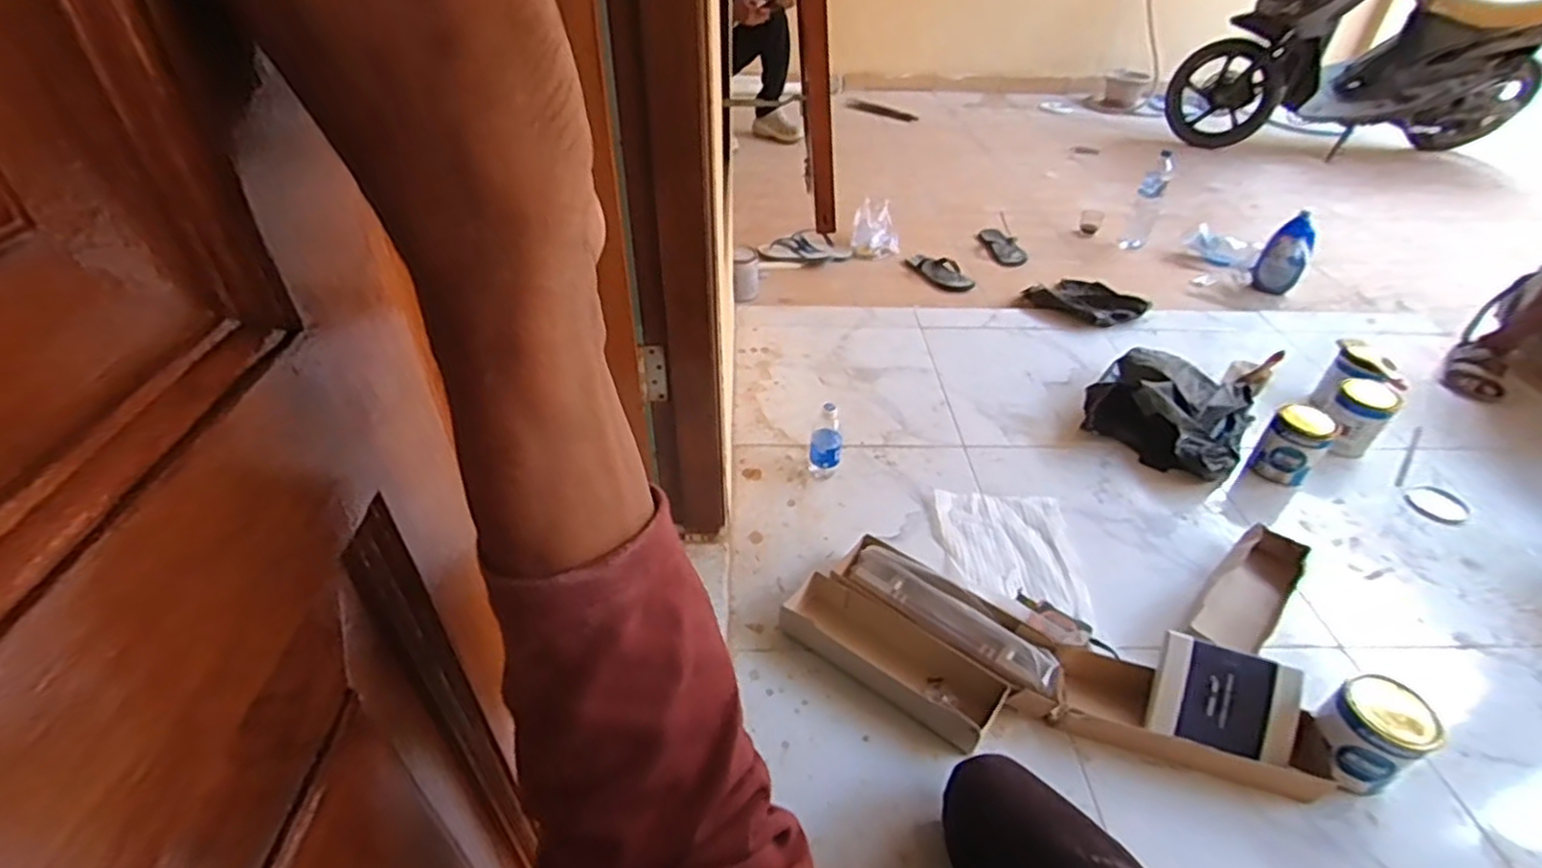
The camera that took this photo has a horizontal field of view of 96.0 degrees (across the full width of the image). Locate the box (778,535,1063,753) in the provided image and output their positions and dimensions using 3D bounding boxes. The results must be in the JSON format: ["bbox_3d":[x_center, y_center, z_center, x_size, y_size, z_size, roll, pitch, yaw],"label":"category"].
[{"bbox_3d":[0.240,0.321,1.090,0.385,0.059,0.227,25,45,27],"label":"box"}]

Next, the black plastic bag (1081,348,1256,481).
[{"bbox_3d":[0.901,-0.065,1.548,0.304,0.129,0.382,28,47,30],"label":"black plastic bag"}]

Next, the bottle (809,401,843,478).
[{"bbox_3d":[0.112,0.007,1.381,0.064,0.157,0.070,7,39,8],"label":"bottle"}]

